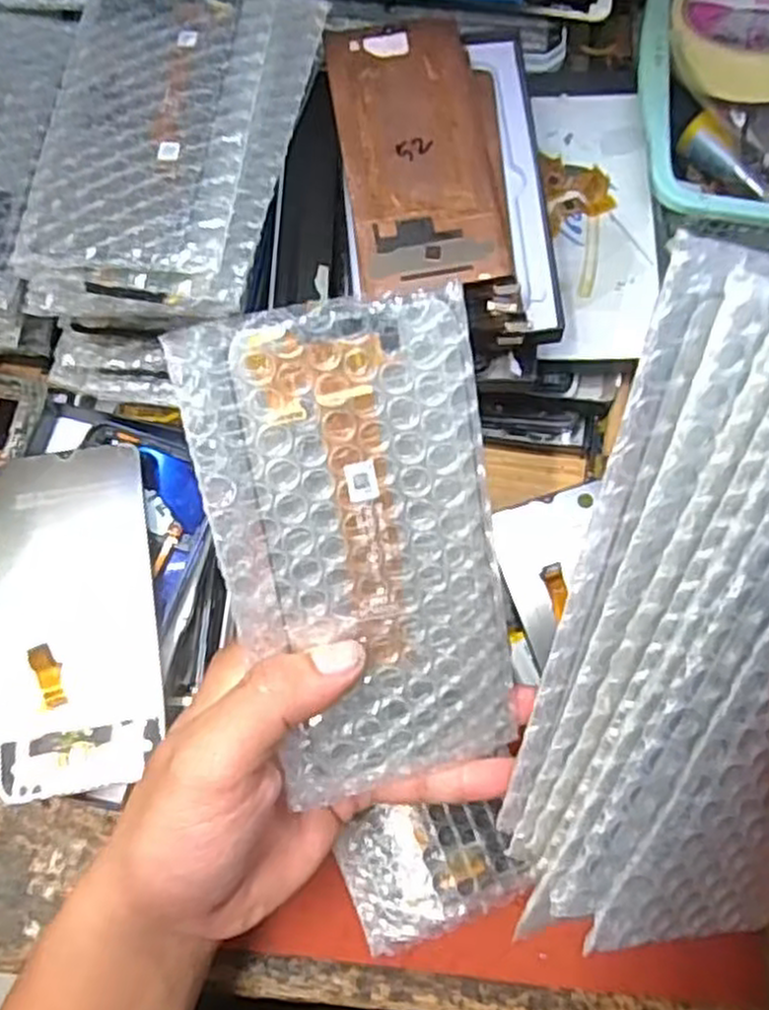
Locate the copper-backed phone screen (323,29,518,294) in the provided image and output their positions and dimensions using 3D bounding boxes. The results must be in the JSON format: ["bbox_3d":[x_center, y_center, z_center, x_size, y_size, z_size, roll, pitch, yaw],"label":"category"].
[{"bbox_3d":[0.020,-0.173,0.380,0.078,0.009,0.145,-7,72,-3],"label":"copper-backed phone screen"}]

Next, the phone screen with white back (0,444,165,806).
[{"bbox_3d":[-0.141,0.050,0.357,0.070,0.011,0.154,-7,73,-9],"label":"phone screen with white back"}]

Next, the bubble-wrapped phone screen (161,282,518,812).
[{"bbox_3d":[-0.006,0.017,0.252,0.089,0.009,0.158,-12,107,-6],"label":"bubble-wrapped phone screen"}]

